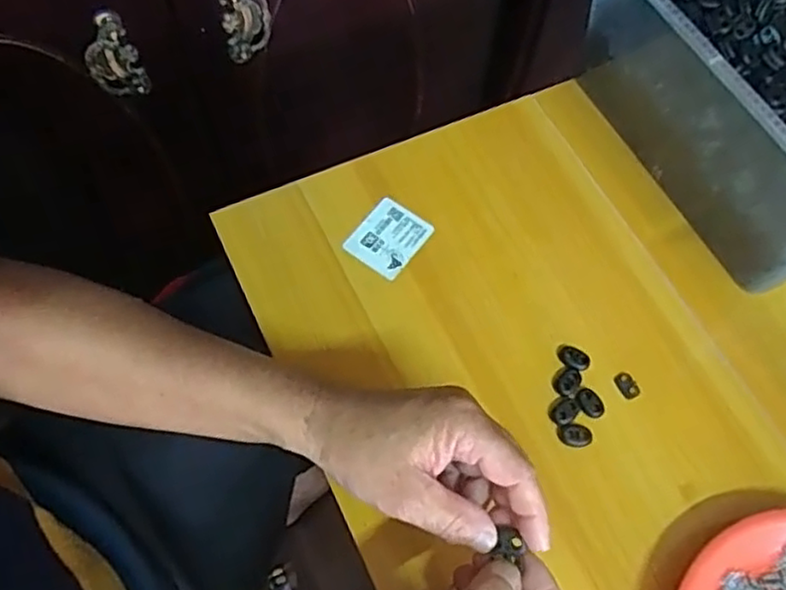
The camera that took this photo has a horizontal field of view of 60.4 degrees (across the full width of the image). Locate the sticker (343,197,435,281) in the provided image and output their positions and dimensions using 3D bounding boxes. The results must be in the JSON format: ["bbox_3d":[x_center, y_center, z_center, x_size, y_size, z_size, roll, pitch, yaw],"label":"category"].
[{"bbox_3d":[-0.003,-0.045,0.527,0.049,0.005,0.058,35,71,13],"label":"sticker"}]

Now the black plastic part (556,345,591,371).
[{"bbox_3d":[0.130,0.045,0.487,0.024,0.004,0.016,25,67,8],"label":"black plastic part"}]

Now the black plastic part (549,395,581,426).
[{"bbox_3d":[0.119,0.080,0.470,0.022,0.005,0.017,-35,72,-17],"label":"black plastic part"}]

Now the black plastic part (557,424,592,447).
[{"bbox_3d":[0.125,0.096,0.463,0.022,0.006,0.015,-1,66,-4],"label":"black plastic part"}]

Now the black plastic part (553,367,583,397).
[{"bbox_3d":[0.124,0.062,0.478,0.022,0.004,0.017,-41,74,-19],"label":"black plastic part"}]

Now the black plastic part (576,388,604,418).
[{"bbox_3d":[0.138,0.075,0.471,0.015,0.005,0.022,-39,73,-19],"label":"black plastic part"}]

